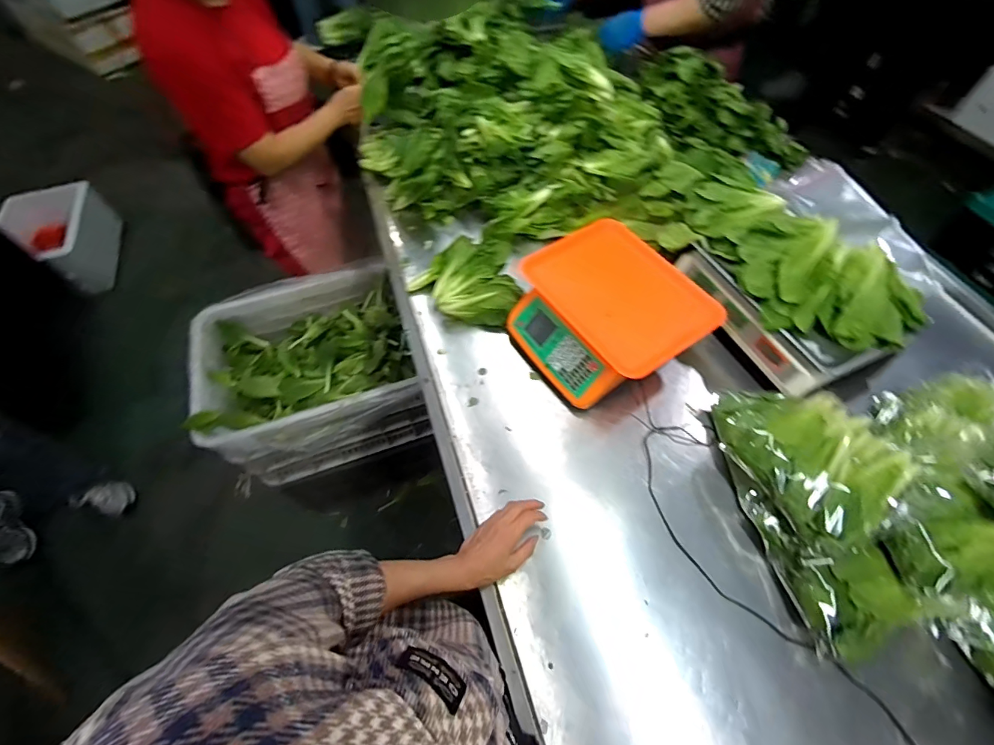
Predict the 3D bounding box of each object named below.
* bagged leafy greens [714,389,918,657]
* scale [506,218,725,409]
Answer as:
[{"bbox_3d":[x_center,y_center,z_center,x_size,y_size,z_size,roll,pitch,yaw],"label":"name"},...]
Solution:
[{"bbox_3d":[0.471,0.181,0.606,0.200,0.125,0.370,-7,59,-3],"label":"bagged leafy greens"},{"bbox_3d":[0.191,-0.102,0.780,0.281,0.138,0.306,-30,63,-16],"label":"scale"}]

